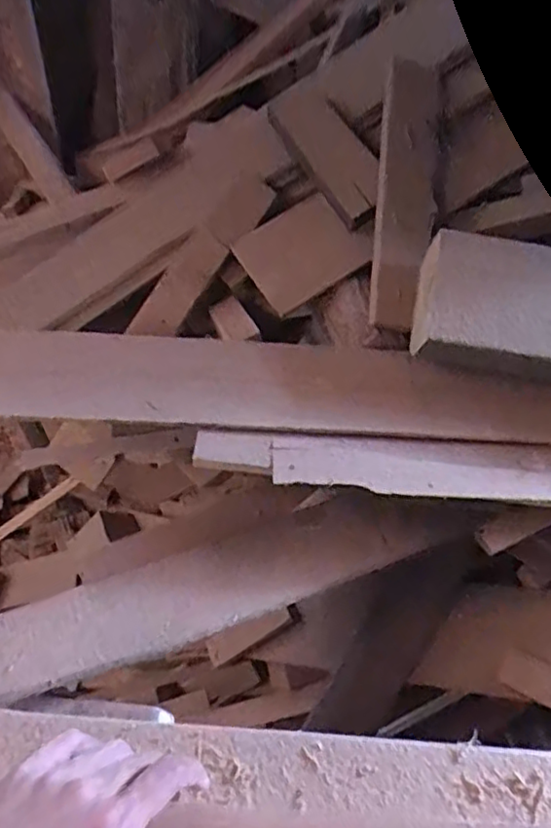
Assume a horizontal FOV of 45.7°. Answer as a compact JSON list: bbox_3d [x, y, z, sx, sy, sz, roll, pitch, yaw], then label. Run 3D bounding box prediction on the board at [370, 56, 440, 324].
[{"bbox_3d":[0.144,-0.238,0.699,0.067,0.015,0.314,11,73,-15],"label":"board"}]

